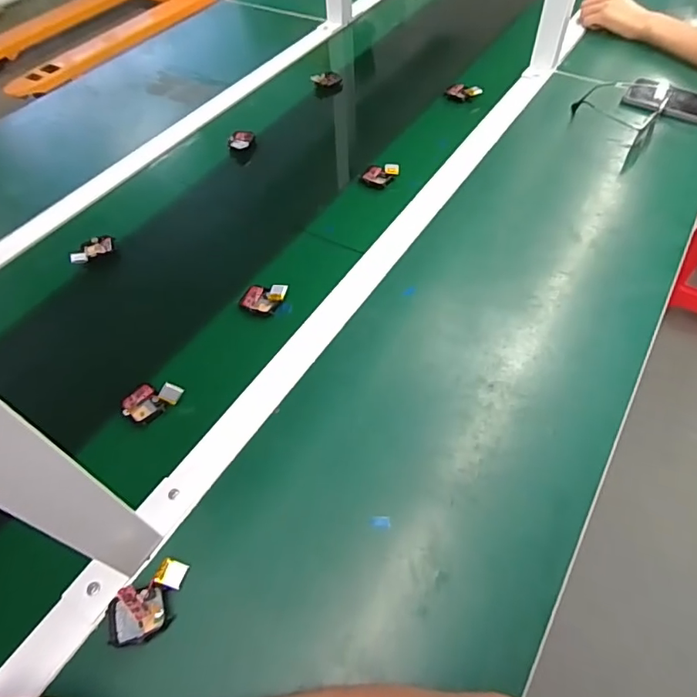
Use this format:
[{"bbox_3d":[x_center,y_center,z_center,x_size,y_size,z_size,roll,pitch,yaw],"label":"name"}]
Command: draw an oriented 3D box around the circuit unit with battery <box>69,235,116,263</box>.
[{"bbox_3d":[-0.347,-0.133,0.670,0.018,0.017,0.065,26,47,20],"label":"circuit unit with battery"}]

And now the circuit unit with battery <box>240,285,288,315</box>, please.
[{"bbox_3d":[-0.102,-0.061,0.595,0.050,0.012,0.041,12,56,11],"label":"circuit unit with battery"}]

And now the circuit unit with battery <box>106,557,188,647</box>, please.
[{"bbox_3d":[-0.160,0.204,0.398,0.069,0.019,0.042,-34,60,-20],"label":"circuit unit with battery"}]

